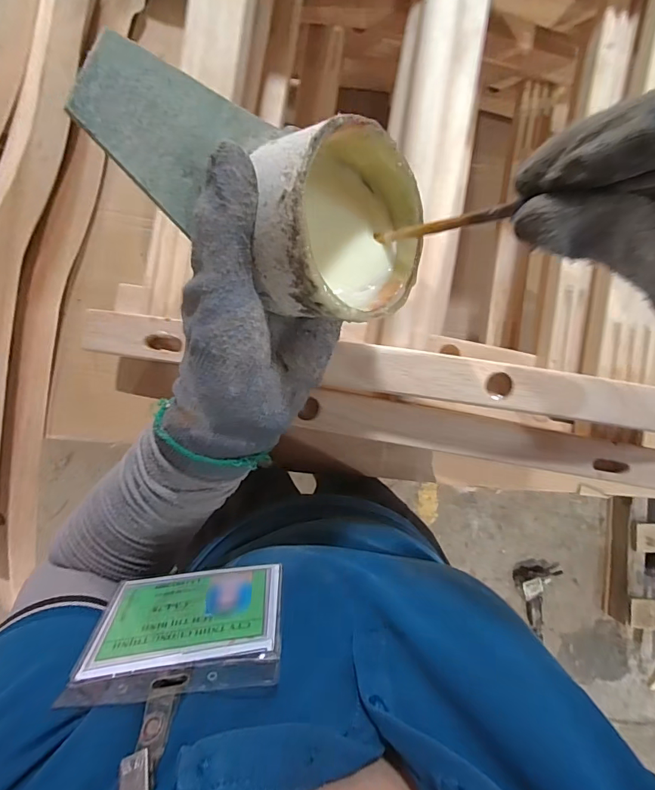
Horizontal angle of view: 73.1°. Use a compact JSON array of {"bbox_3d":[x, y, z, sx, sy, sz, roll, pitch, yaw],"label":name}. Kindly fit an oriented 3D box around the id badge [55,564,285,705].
[{"bbox_3d":[-0.074,0.122,0.234,0.097,0.079,0.005,-7,108,-2],"label":"id badge"}]

